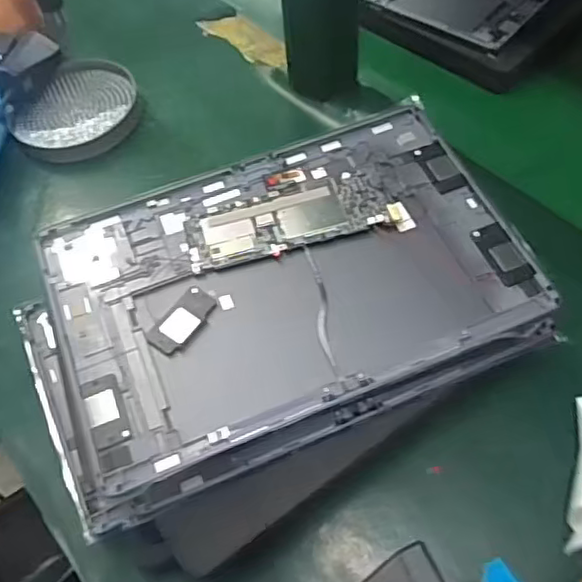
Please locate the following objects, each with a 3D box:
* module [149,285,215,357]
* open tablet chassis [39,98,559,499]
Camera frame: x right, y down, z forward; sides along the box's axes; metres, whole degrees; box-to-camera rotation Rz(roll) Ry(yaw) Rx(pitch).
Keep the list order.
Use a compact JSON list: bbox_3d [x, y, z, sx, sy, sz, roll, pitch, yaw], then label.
[{"bbox_3d":[-0.059,0.016,0.341,0.020,0.005,0.041,29,62,22],"label":"module"},{"bbox_3d":[-0.004,-0.013,0.357,0.256,0.018,0.167,-21,56,-11],"label":"open tablet chassis"}]

